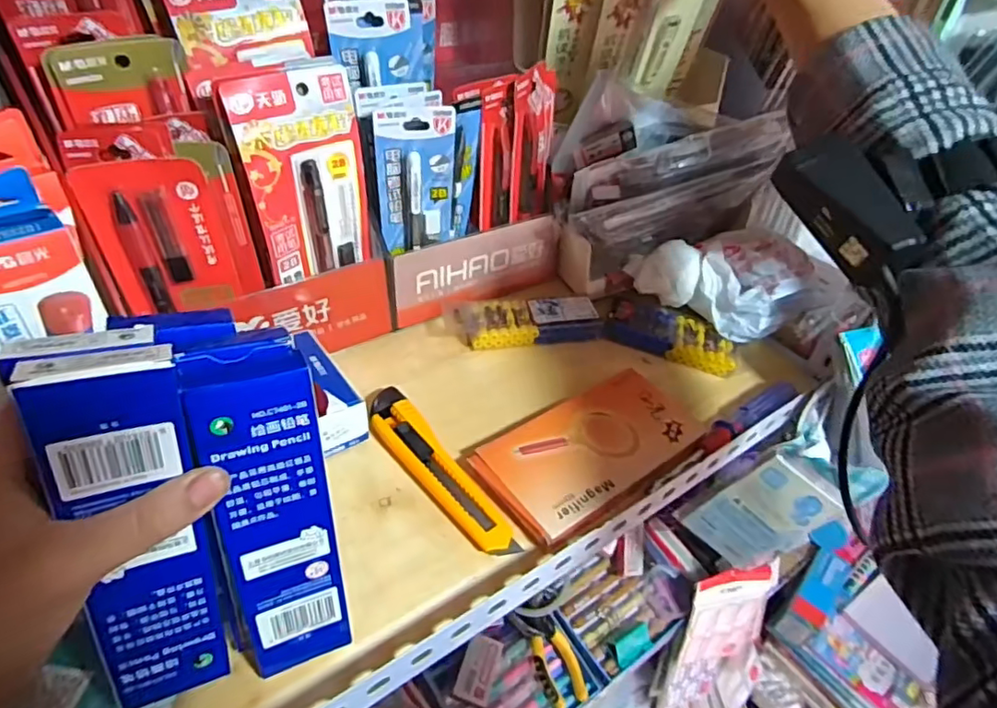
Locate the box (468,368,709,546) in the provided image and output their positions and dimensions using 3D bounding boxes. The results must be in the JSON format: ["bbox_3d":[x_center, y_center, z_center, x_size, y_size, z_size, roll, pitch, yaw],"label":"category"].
[{"bbox_3d":[0.075,0.066,0.426,0.176,0.017,0.085,-24,47,-30],"label":"box"}]

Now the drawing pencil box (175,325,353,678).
[{"bbox_3d":[-0.103,0.080,0.268,0.047,0.184,0.021,-12,29,-23],"label":"drawing pencil box"}]

